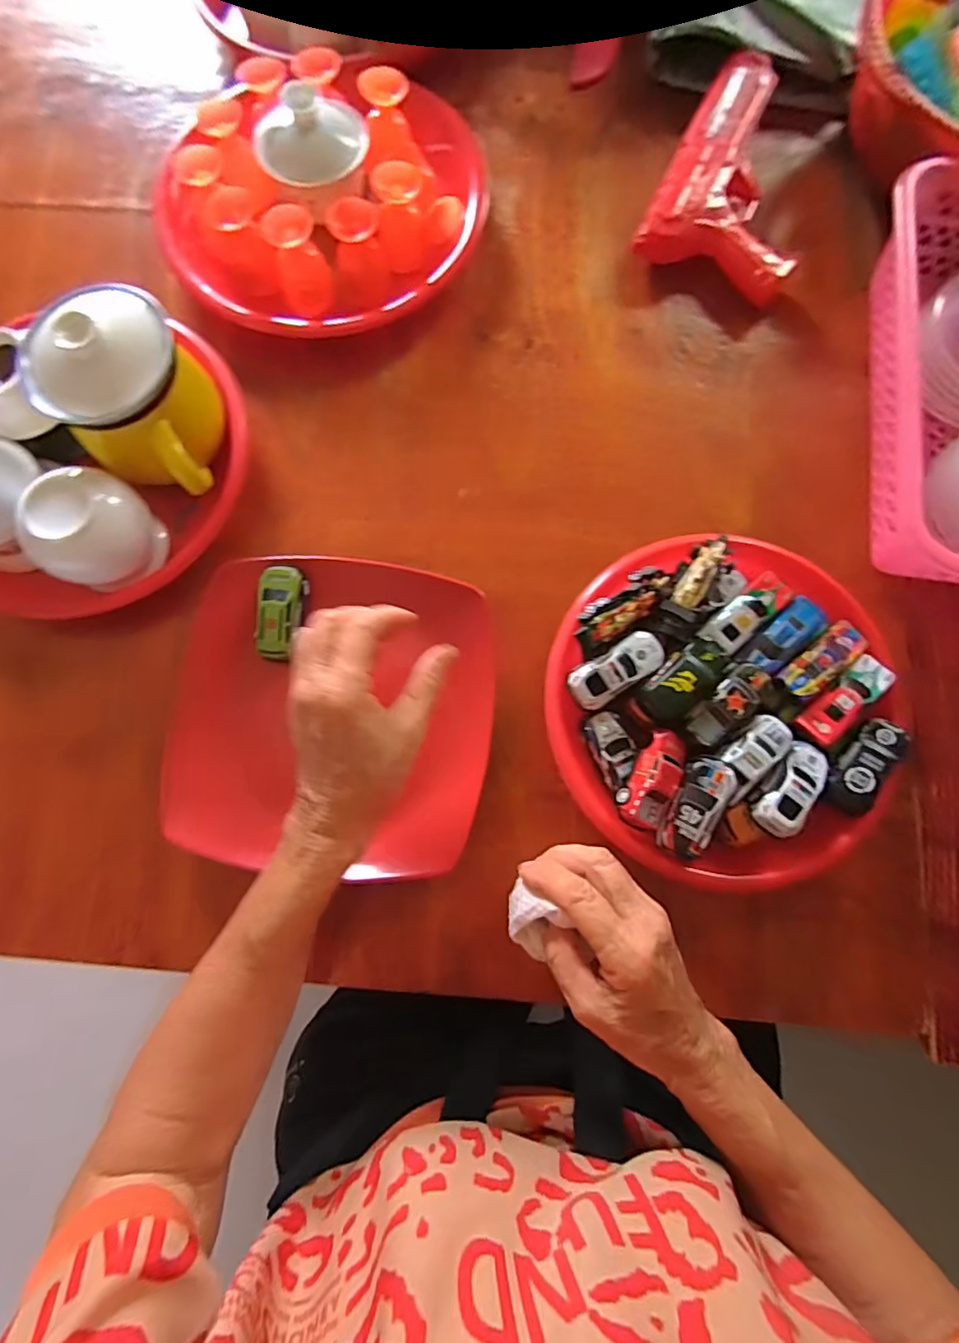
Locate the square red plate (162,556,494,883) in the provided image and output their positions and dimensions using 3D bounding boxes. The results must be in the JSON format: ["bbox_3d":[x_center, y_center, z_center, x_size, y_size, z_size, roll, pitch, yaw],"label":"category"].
[{"bbox_3d":[-0.097,0.025,0.376,0.207,0.033,0.201,6,79,1],"label":"square red plate"}]

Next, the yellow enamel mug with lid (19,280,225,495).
[{"bbox_3d":[-0.221,-0.175,0.377,0.105,0.110,0.094,43,82,8],"label":"yellow enamel mug with lid"}]

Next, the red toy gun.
[{"bbox_3d":[0.218,-0.403,0.458,0.118,0.036,0.200,25,80,5],"label":"red toy gun"}]

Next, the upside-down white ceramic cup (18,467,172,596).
[{"bbox_3d":[-0.255,-0.093,0.375,0.060,0.066,0.071,23,80,5],"label":"upside-down white ceramic cup"}]

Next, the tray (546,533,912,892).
[{"bbox_3d":[0.157,0.014,0.371,0.219,0.048,0.217,0,79,0],"label":"tray"}]

